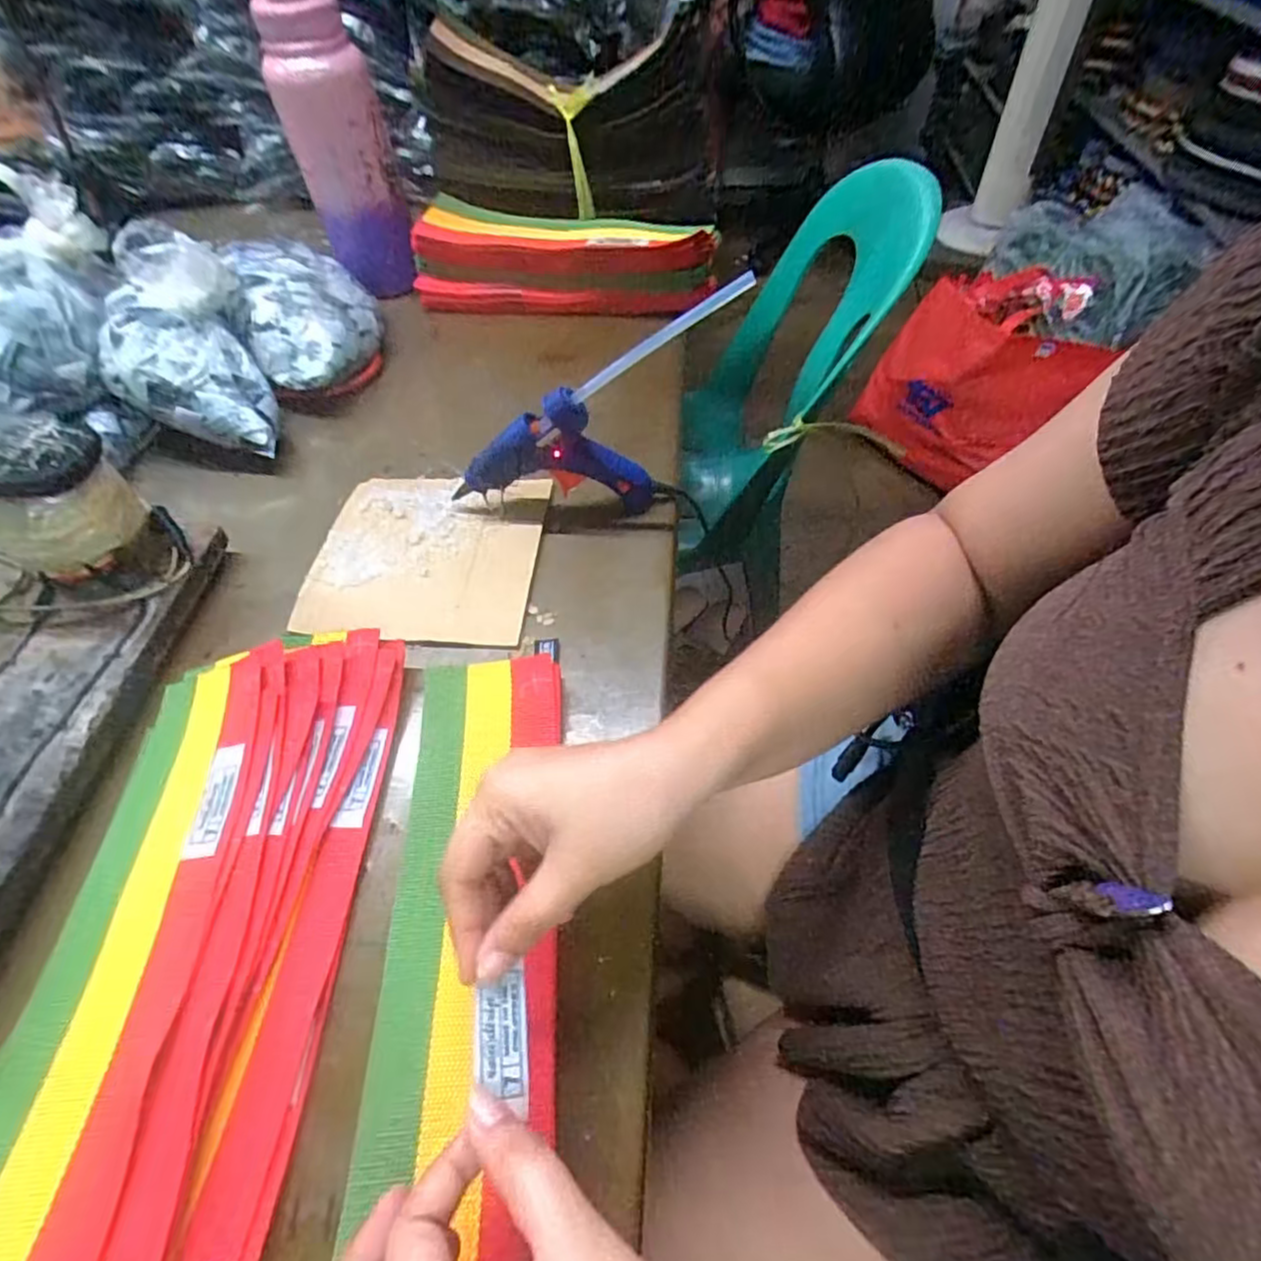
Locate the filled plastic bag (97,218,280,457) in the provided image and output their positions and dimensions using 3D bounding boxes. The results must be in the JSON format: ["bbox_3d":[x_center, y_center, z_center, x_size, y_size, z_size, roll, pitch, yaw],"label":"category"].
[{"bbox_3d":[-0.363,-0.226,0.503,0.111,0.107,0.164,-22,56,-16],"label":"filled plastic bag"}]

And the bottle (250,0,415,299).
[{"bbox_3d":[-0.275,-0.460,0.607,0.090,0.241,0.066,-18,55,-14],"label":"bottle"}]

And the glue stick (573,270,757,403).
[{"bbox_3d":[0.016,-0.175,0.380,0.127,0.010,0.010,-23,43,28],"label":"glue stick"}]

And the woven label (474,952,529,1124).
[{"bbox_3d":[-0.049,0.156,0.241,0.020,0.004,0.046,8,51,-21],"label":"woven label"}]

